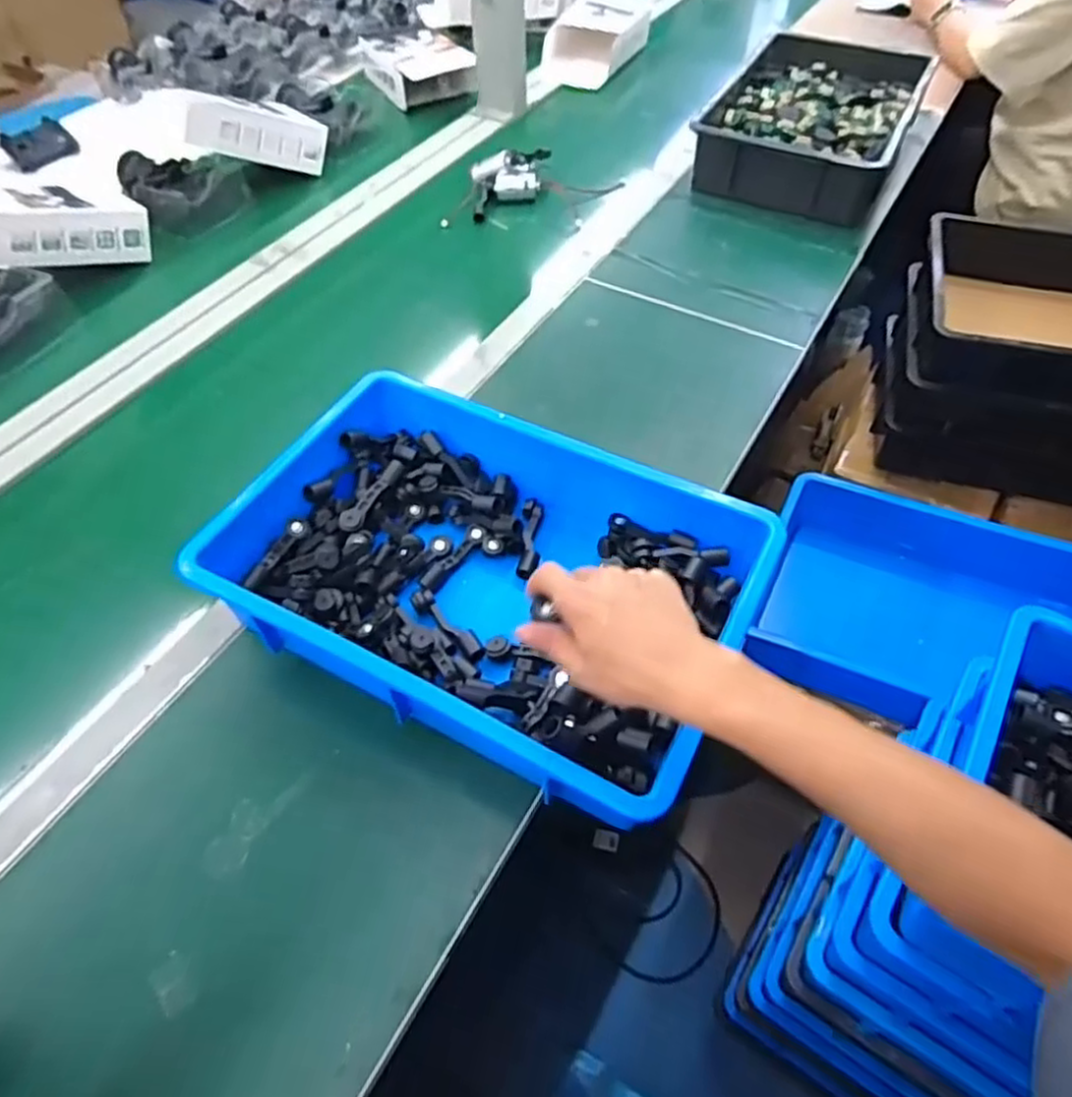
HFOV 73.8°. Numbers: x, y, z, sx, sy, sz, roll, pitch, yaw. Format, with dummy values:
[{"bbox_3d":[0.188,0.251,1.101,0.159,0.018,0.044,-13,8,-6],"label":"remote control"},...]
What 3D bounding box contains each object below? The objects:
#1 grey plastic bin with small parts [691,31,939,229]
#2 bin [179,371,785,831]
[{"bbox_3d":[0.436,-0.666,1.113,0.275,0.094,0.470,23,57,17],"label":"grey plastic bin with small parts"},{"bbox_3d":[-0.039,0.028,0.605,0.412,0.117,0.270,25,58,19],"label":"bin"}]

